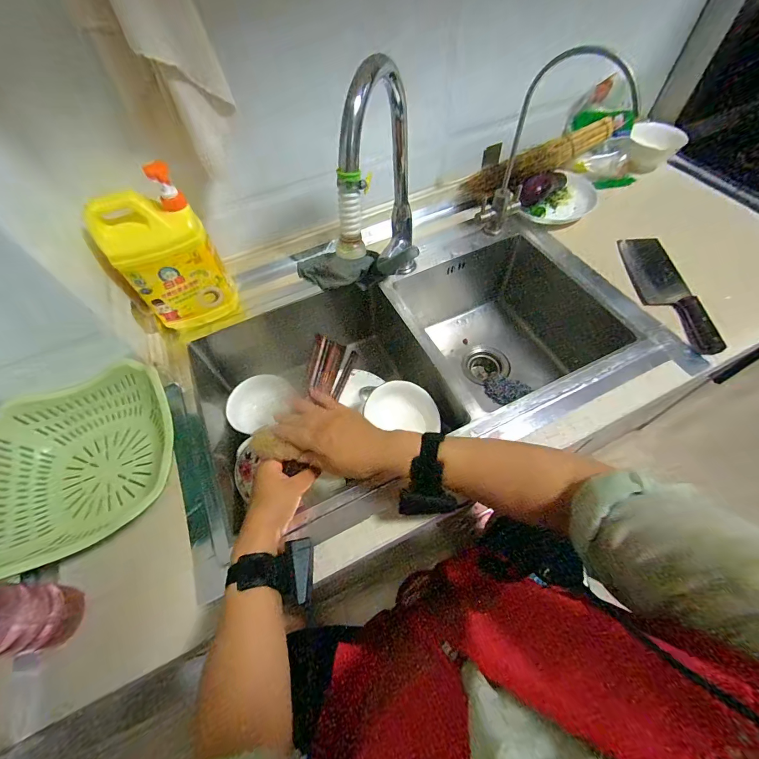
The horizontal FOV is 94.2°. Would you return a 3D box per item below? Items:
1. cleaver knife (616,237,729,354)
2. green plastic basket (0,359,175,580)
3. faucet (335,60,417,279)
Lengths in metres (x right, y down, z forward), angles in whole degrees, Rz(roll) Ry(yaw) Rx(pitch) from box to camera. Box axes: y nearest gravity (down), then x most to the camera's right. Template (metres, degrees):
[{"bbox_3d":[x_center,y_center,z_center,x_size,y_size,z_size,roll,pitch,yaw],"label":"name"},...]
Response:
[{"bbox_3d":[0.543,-0.175,0.676,0.087,0.029,0.281,-1,59,3],"label":"cleaver knife"},{"bbox_3d":[-0.418,0.098,0.501,0.253,0.080,0.220,-31,62,-14],"label":"green plastic basket"},{"bbox_3d":[0.005,-0.258,0.541,0.054,0.349,0.225,13,61,11],"label":"faucet"}]

